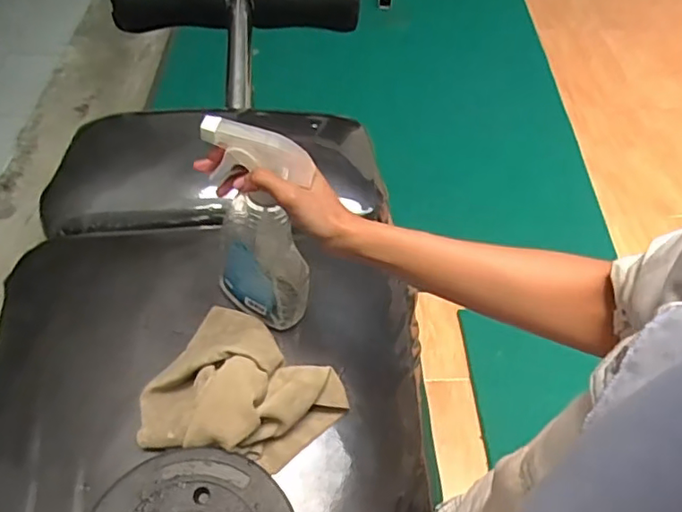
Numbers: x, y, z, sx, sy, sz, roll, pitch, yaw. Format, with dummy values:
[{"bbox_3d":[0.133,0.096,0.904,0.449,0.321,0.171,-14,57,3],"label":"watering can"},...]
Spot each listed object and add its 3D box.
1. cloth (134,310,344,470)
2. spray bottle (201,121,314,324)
[{"bbox_3d":[-0.093,0.125,0.511,0.156,0.061,0.133,27,55,17],"label":"cloth"},{"bbox_3d":[-0.078,-0.025,0.507,0.097,0.219,0.058,12,52,6],"label":"spray bottle"}]

